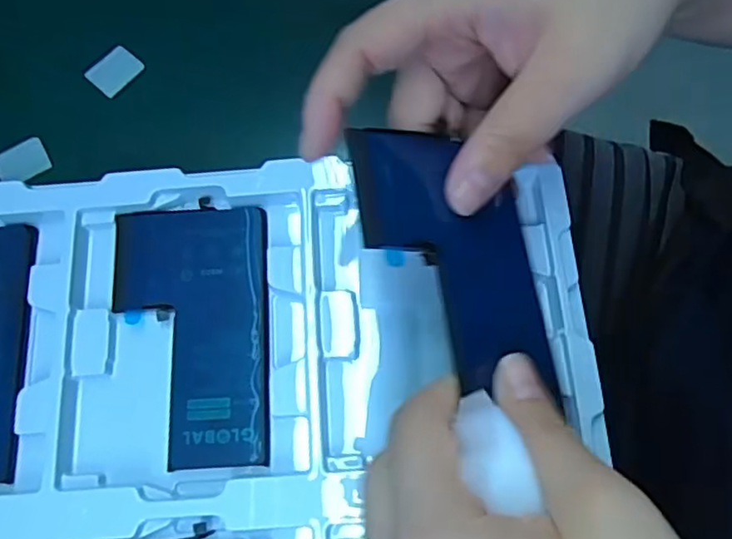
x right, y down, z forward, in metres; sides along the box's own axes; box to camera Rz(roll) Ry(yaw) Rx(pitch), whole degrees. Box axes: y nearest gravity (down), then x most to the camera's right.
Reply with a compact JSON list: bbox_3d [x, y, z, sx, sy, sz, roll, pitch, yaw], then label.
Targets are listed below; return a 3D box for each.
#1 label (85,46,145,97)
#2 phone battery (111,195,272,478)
[{"bbox_3d":[-0.126,-0.100,0.320,0.019,0.004,0.025,43,79,12],"label":"label"},{"bbox_3d":[-0.074,0.025,0.265,0.065,0.006,0.110,-4,73,0],"label":"phone battery"}]

